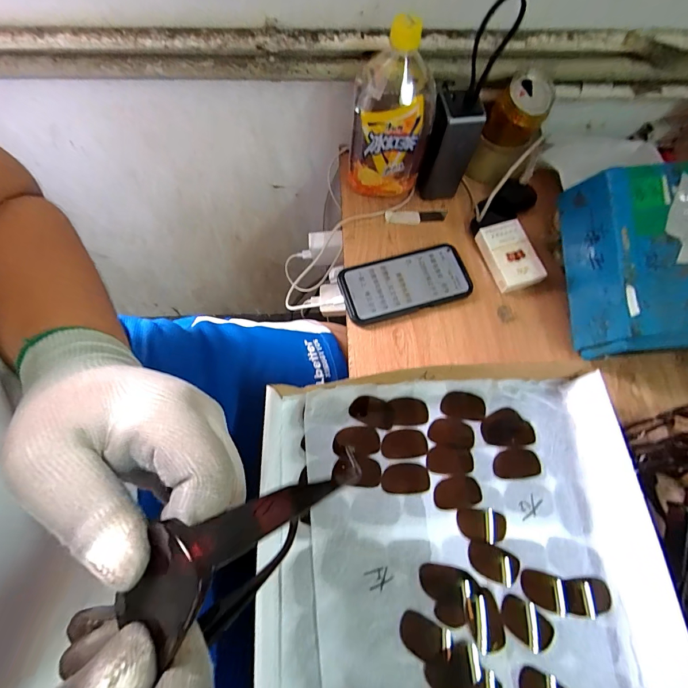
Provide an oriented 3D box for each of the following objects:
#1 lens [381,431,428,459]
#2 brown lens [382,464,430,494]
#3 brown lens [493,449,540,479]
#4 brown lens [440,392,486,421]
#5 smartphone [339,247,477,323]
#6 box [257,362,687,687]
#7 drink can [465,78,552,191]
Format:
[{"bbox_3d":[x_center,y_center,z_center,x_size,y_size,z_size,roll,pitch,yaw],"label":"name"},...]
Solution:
[{"bbox_3d":[0.066,0.108,0.397,0.049,0.004,0.028,-6,70,-3],"label":"lens"},{"bbox_3d":[0.066,0.144,0.391,0.050,0.004,0.028,-2,70,-1],"label":"brown lens"},{"bbox_3d":[0.185,0.129,0.393,0.050,0.004,0.029,-3,70,-2],"label":"brown lens"},{"bbox_3d":[0.134,0.070,0.412,0.049,0.004,0.029,6,70,1],"label":"brown lens"},{"bbox_3d":[0.080,-0.080,0.478,0.167,0.017,0.079,-16,71,-7],"label":"smartphone"},{"bbox_3d":[0.109,0.204,0.346,0.373,0.066,0.356,-6,70,-3],"label":"box"},{"bbox_3d":[0.223,-0.290,0.502,0.073,0.109,0.070,16,70,5],"label":"drink can"}]

